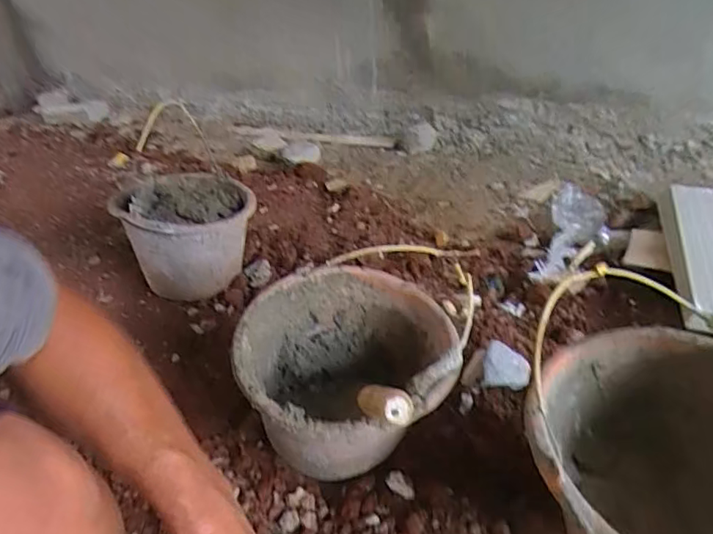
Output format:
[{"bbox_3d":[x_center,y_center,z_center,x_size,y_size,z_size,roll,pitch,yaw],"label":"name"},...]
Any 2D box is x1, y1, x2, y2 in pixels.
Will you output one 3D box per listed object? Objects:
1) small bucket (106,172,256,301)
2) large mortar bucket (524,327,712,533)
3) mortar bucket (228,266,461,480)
[{"bbox_3d":[-0.334,-0.071,1.106,0.249,0.220,0.259,-11,30,-11],"label":"small bucket"},{"bbox_3d":[0.302,0.212,0.508,0.243,0.177,0.275,-19,32,-24],"label":"large mortar bucket"},{"bbox_3d":[-0.001,0.154,0.696,0.265,0.220,0.268,-1,30,7],"label":"mortar bucket"}]

